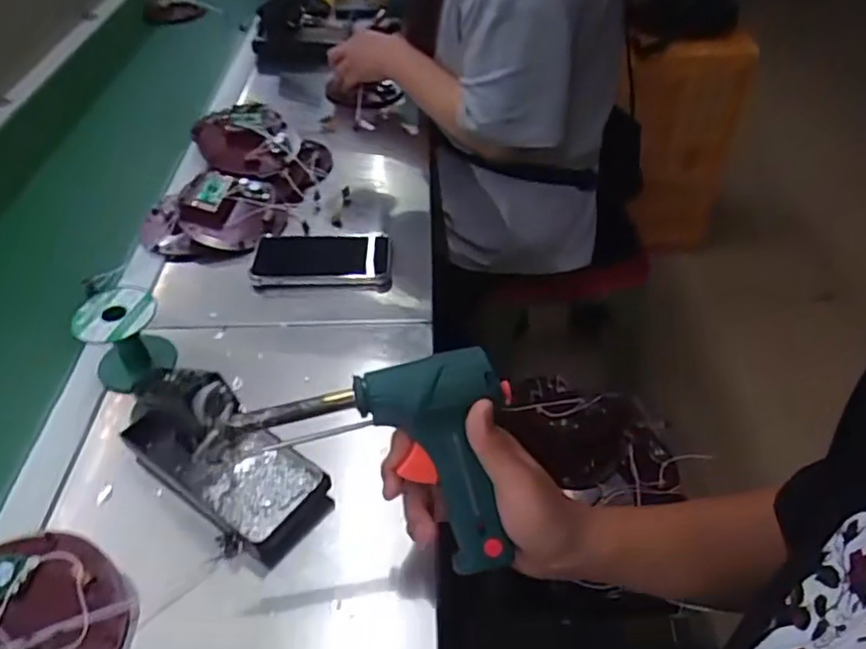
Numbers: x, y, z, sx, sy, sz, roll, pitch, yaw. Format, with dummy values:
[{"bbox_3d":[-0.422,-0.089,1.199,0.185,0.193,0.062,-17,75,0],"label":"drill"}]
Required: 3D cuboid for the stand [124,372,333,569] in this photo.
[{"bbox_3d":[-0.170,0.086,0.483,0.166,0.127,0.085,27,50,26],"label":"stand"}]

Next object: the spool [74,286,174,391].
[{"bbox_3d":[-0.280,0.016,0.591,0.068,0.079,0.068,-1,44,1],"label":"spool"}]

